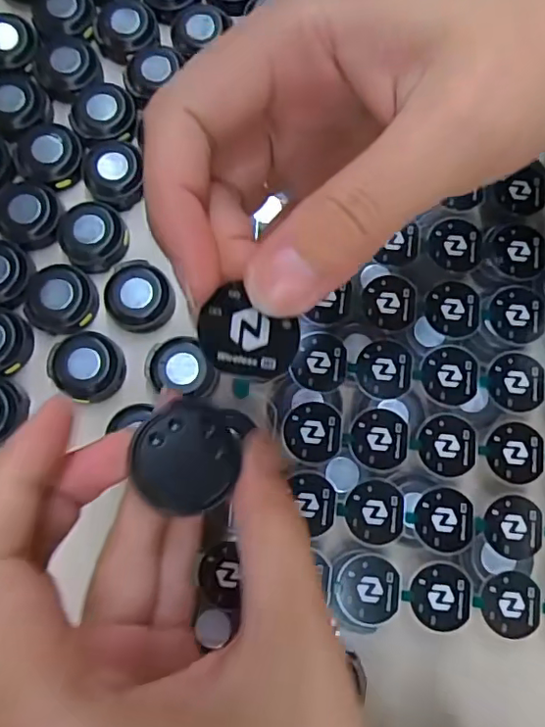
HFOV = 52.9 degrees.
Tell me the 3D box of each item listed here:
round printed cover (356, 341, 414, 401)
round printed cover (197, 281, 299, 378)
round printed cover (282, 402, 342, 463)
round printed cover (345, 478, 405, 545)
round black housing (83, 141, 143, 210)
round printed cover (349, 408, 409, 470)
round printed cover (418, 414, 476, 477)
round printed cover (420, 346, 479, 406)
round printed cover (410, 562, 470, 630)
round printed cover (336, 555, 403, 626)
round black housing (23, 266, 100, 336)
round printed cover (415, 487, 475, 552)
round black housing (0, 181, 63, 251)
[{"bbox_3d":[0.047,0.002,0.227,0.023,0.004,0.024,0,79,0],"label":"round printed cover"},{"bbox_3d":[-0.006,-0.006,0.127,0.023,0.004,0.019,33,73,-11],"label":"round printed cover"},{"bbox_3d":[0.016,0.028,0.222,0.023,0.004,0.024,0,79,0],"label":"round printed cover"},{"bbox_3d":[0.041,0.059,0.216,0.023,0.004,0.024,0,79,0],"label":"round printed cover"},{"bbox_3d":[-0.073,-0.087,0.252,0.026,0.010,0.031,-11,79,-3],"label":"round black housing"},{"bbox_3d":[0.044,0.030,0.222,0.023,0.004,0.024,0,79,0],"label":"round printed cover"},{"bbox_3d":[0.071,0.033,0.221,0.023,0.004,0.024,0,79,0],"label":"round printed cover"},{"bbox_3d":[0.074,0.004,0.226,0.024,0.004,0.024,0,79,0],"label":"round printed cover"},{"bbox_3d":[0.065,0.089,0.210,0.023,0.004,0.024,0,79,0],"label":"round printed cover"},{"bbox_3d":[0.037,0.087,0.211,0.024,0.004,0.024,0,79,0],"label":"round printed cover"},{"bbox_3d":[-0.094,-0.028,0.240,0.031,0.011,0.030,0,79,0],"label":"round black housing"},{"bbox_3d":[0.068,0.061,0.215,0.022,0.004,0.023,0,79,0],"label":"round printed cover"},{"bbox_3d":[-0.111,-0.067,0.248,0.028,0.011,0.029,0,79,0],"label":"round black housing"}]

